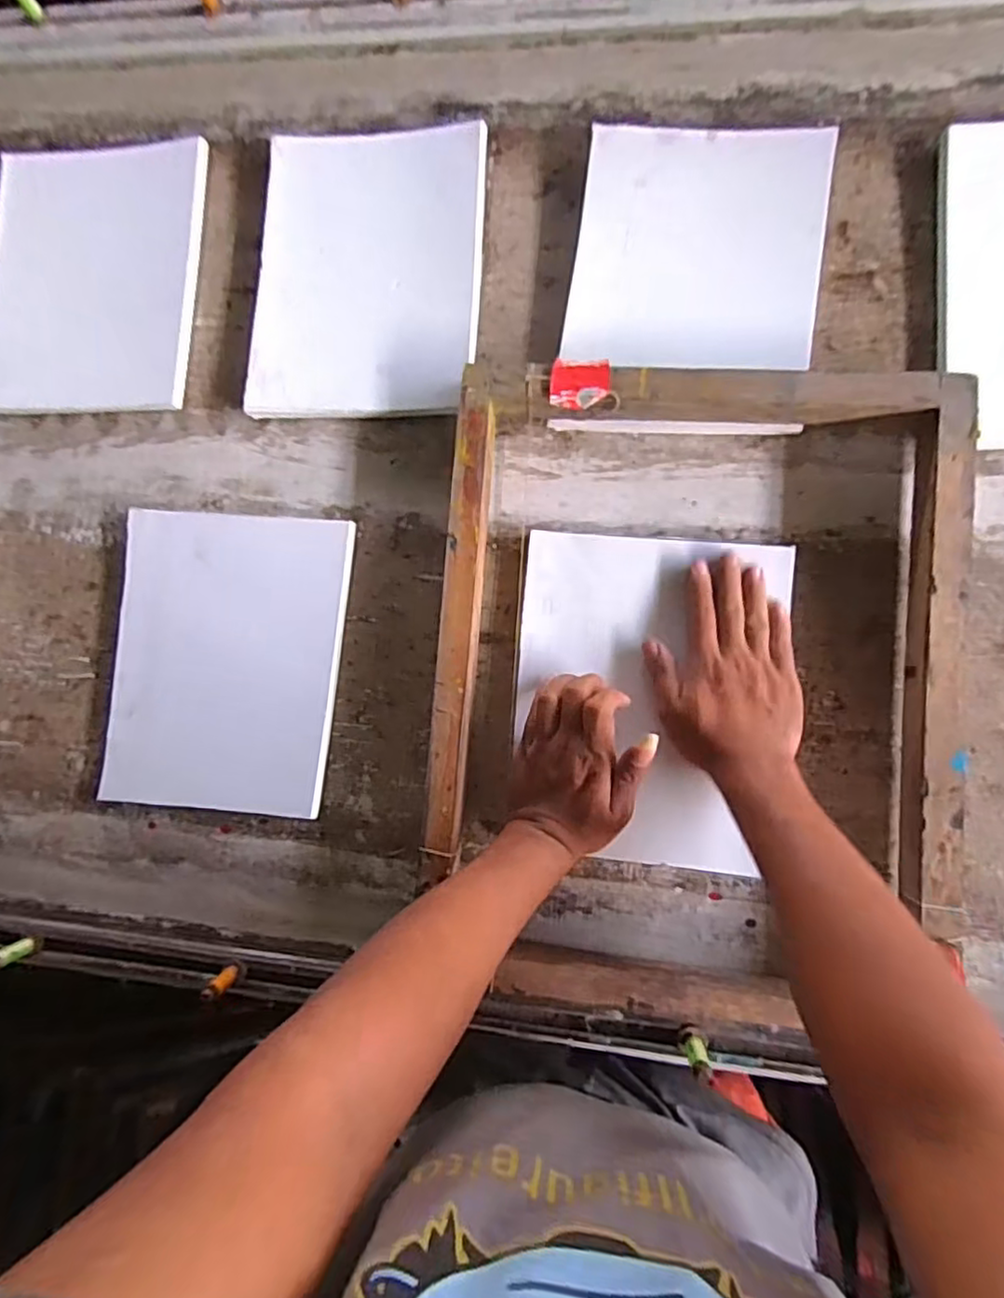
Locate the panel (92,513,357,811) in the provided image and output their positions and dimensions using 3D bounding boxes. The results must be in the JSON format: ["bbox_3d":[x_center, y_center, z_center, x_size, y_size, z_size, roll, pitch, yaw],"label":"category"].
[{"bbox_3d":[-0.256,0.011,0.610,0.213,0.014,0.269,4,86,7],"label":"panel"}]

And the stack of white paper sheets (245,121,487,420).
[{"bbox_3d":[-0.127,-0.347,0.611,0.209,0.025,0.258,2,86,7],"label":"stack of white paper sheets"}]

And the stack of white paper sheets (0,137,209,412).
[{"bbox_3d":[-0.419,-0.376,0.661,0.221,0.018,0.278,3,86,7],"label":"stack of white paper sheets"}]

